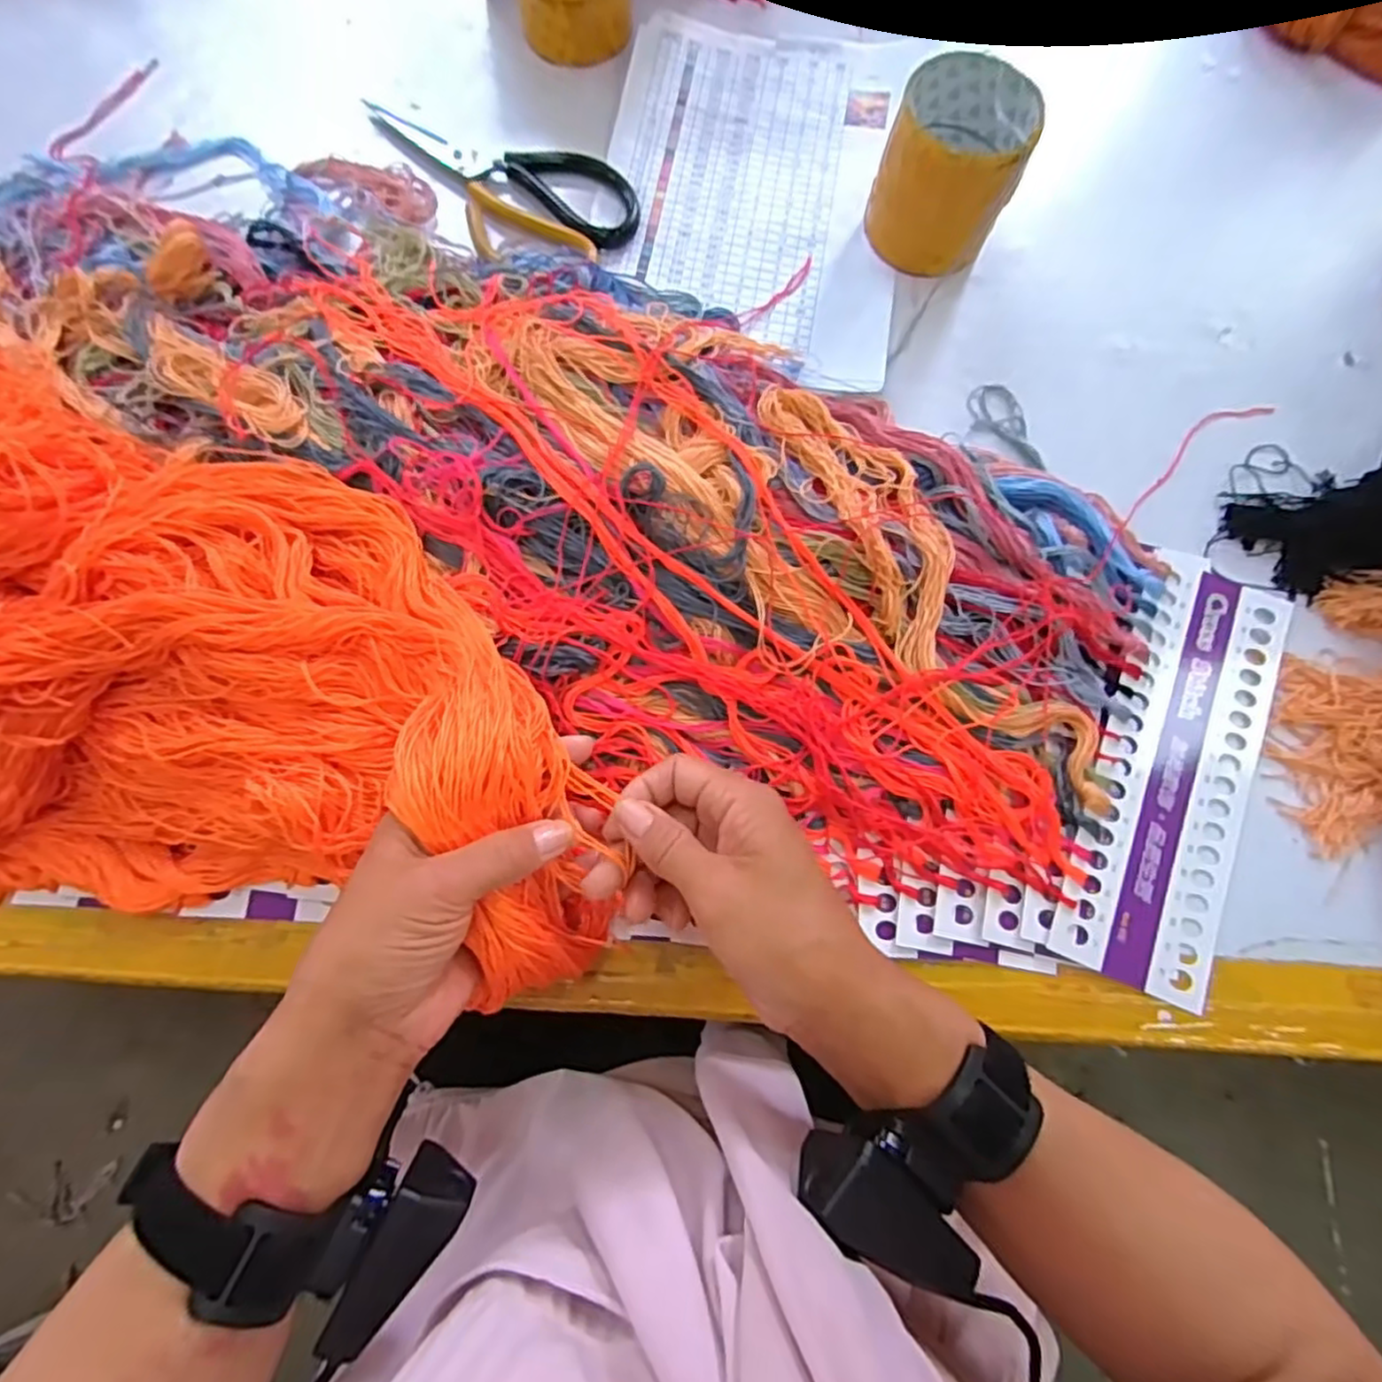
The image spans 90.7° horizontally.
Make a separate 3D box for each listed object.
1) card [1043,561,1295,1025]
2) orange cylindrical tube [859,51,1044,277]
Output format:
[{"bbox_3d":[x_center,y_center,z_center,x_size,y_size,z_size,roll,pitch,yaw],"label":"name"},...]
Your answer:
[{"bbox_3d":[0.268,0.039,0.374,0.081,0.005,0.242,24,75,1],"label":"card"},{"bbox_3d":[0.163,-0.327,0.434,0.082,0.077,0.089,1,74,-2],"label":"orange cylindrical tube"}]

